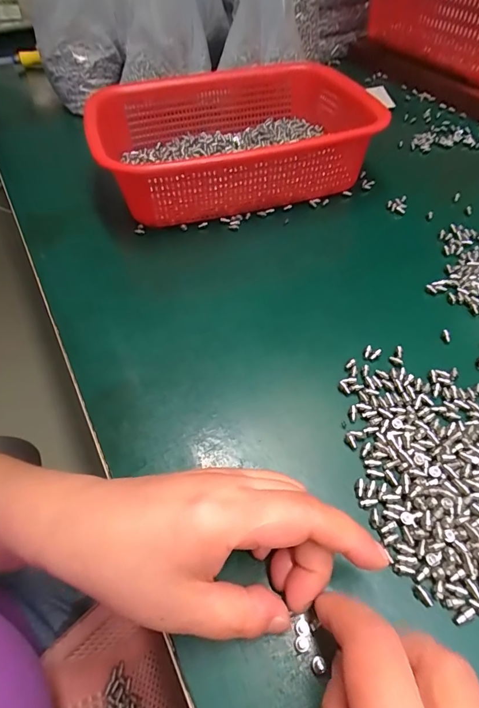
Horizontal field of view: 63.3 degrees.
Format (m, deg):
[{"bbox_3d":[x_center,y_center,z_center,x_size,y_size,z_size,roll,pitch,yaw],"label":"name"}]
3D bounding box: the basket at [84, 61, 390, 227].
[{"bbox_3d":[-0.008,-0.235,0.423,0.276,0.070,0.222,-17,53,-10],"label":"basket"}]

